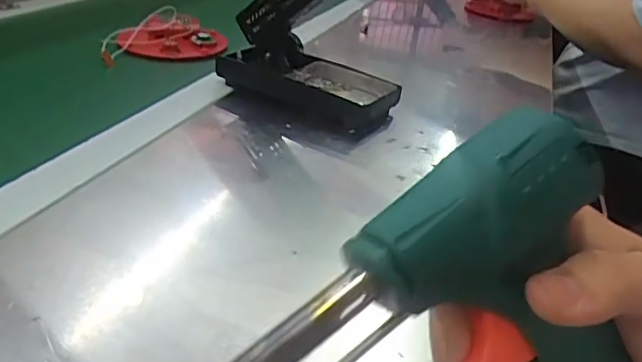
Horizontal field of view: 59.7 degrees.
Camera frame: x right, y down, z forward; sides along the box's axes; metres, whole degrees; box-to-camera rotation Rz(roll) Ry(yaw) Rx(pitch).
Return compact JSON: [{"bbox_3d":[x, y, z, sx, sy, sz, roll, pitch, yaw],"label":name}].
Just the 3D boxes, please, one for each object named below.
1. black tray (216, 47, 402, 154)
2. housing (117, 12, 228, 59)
[{"bbox_3d":[-0.014,-0.086,0.546,0.177,0.053,0.098,24,34,27],"label":"black tray"},{"bbox_3d":[-0.176,-0.174,0.669,0.115,0.027,0.089,7,29,0],"label":"housing"}]

